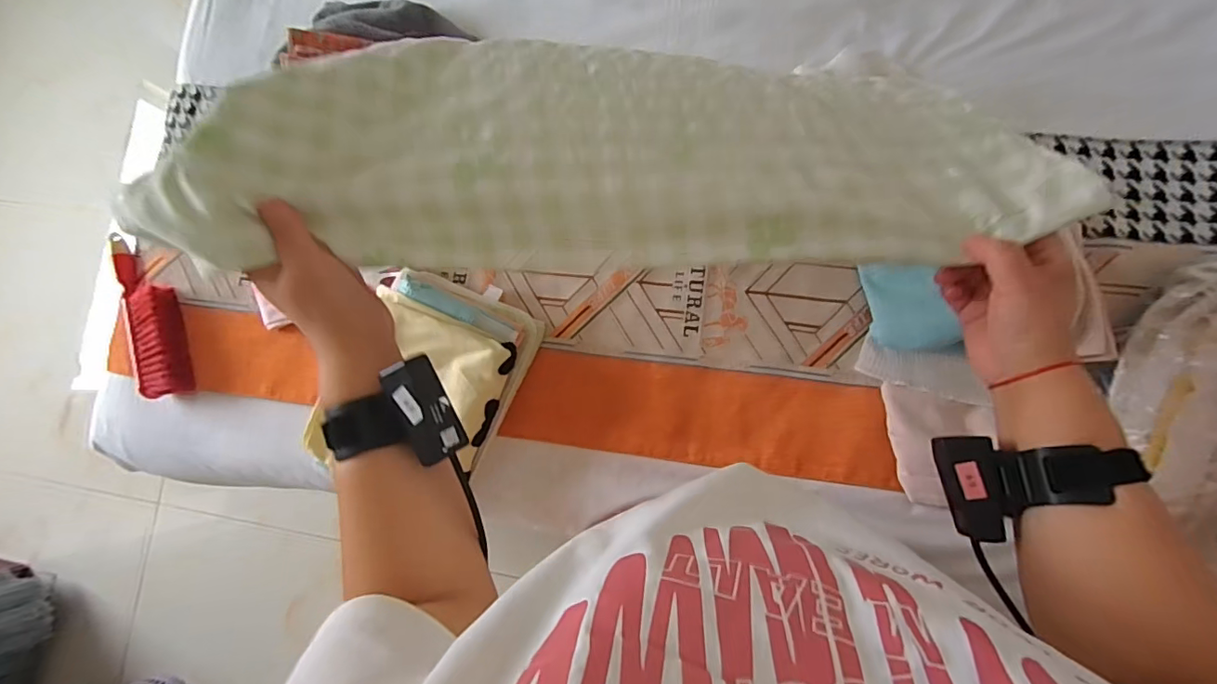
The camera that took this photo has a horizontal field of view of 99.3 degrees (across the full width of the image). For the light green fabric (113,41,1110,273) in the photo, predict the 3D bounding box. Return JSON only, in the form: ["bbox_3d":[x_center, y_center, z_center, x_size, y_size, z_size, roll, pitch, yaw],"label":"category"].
[{"bbox_3d":[0.013,-0.162,0.405,0.617,0.039,0.233,1,64,-3],"label":"light green fabric"}]

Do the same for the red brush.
[{"bbox_3d":[-0.751,-0.049,0.841,0.095,0.053,0.293,-25,81,4],"label":"red brush"}]

